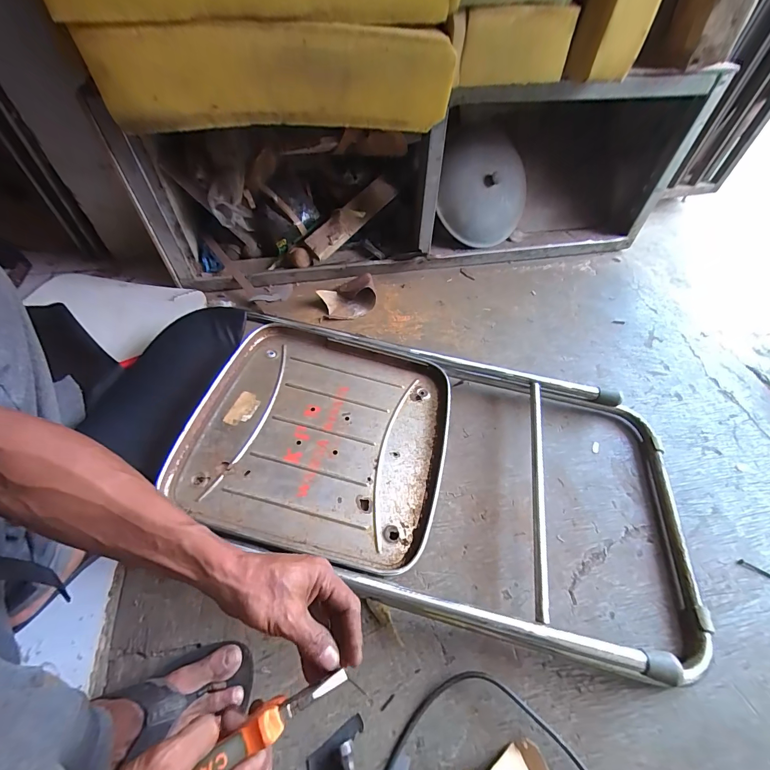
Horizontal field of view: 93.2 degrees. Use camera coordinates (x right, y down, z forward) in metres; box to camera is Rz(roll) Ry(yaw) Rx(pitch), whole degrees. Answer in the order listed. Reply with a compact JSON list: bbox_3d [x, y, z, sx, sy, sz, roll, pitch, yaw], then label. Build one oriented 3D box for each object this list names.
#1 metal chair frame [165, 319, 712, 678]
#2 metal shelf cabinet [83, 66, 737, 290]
[{"bbox_3d":[0.080,0.123,0.583,0.766,0.095,0.426,11,53,7],"label":"metal chair frame"},{"bbox_3d":[0.108,-0.476,0.866,1.197,0.375,0.233,-13,54,-11],"label":"metal shelf cabinet"}]

